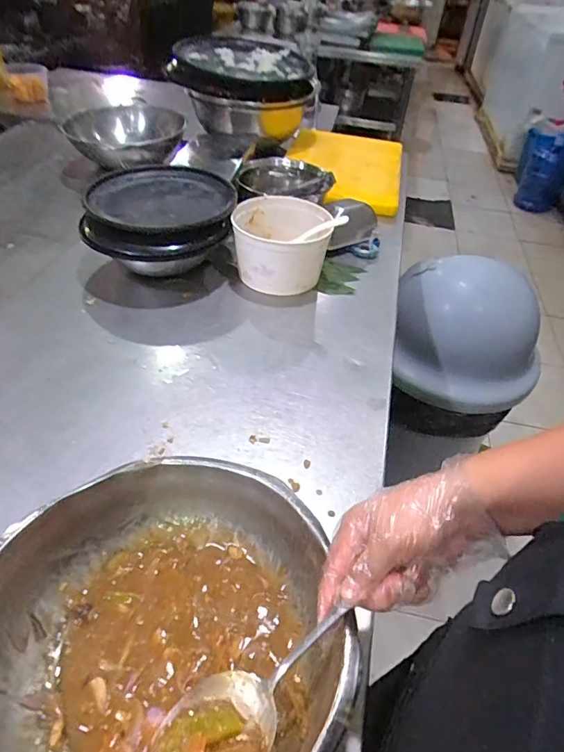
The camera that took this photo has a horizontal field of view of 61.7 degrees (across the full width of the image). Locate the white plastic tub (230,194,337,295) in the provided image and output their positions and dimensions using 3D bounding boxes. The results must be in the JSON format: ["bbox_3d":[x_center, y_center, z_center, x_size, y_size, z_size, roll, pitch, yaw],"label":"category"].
[{"bbox_3d":[0.001,-0.225,0.820,0.160,0.107,0.191,1,41,-1],"label":"white plastic tub"}]

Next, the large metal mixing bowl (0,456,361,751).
[{"bbox_3d":[-0.098,0.198,0.370,0.269,0.083,0.284,0,40,0],"label":"large metal mixing bowl"}]

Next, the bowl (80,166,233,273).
[{"bbox_3d":[-0.209,-0.268,0.840,0.251,0.125,0.242,0,40,0],"label":"bowl"}]

